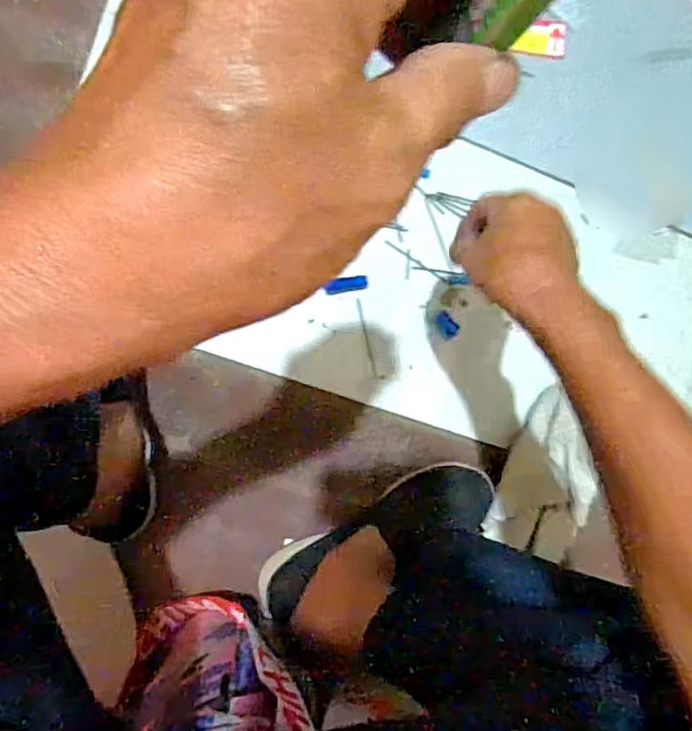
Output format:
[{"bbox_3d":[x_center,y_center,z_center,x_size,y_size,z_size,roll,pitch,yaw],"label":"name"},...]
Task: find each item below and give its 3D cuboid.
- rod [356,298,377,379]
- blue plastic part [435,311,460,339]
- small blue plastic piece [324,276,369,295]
[{"bbox_3d":[0.023,-0.030,0.619,0.004,0.005,0.089,-15,95,-8],"label":"rod"},{"bbox_3d":[0.112,-0.045,0.628,0.020,0.004,0.032,-43,98,-4],"label":"blue plastic part"},{"bbox_3d":[0.001,-0.086,0.604,0.047,0.013,0.015,-12,95,-8],"label":"small blue plastic piece"}]

